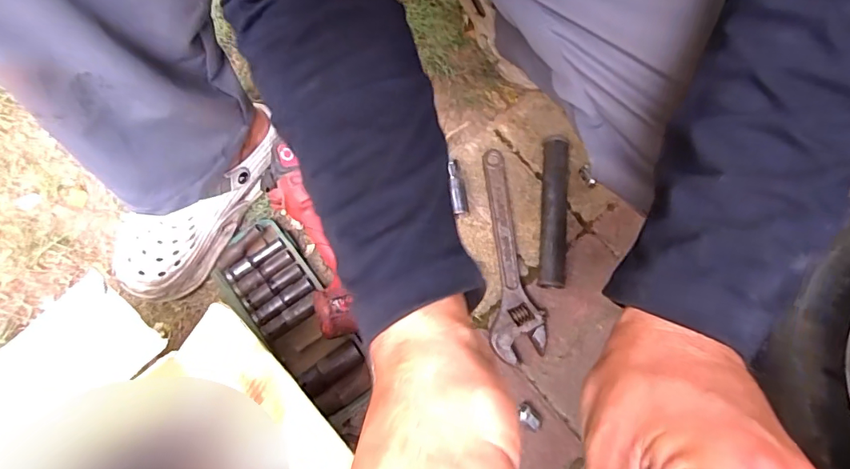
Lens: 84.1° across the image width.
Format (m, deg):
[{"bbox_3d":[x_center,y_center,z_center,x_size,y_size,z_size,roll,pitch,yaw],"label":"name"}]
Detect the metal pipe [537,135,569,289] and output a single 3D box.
[{"bbox_3d":[0.172,-0.033,0.625,0.034,0.038,0.210,8,74,0],"label":"metal pipe"}]

